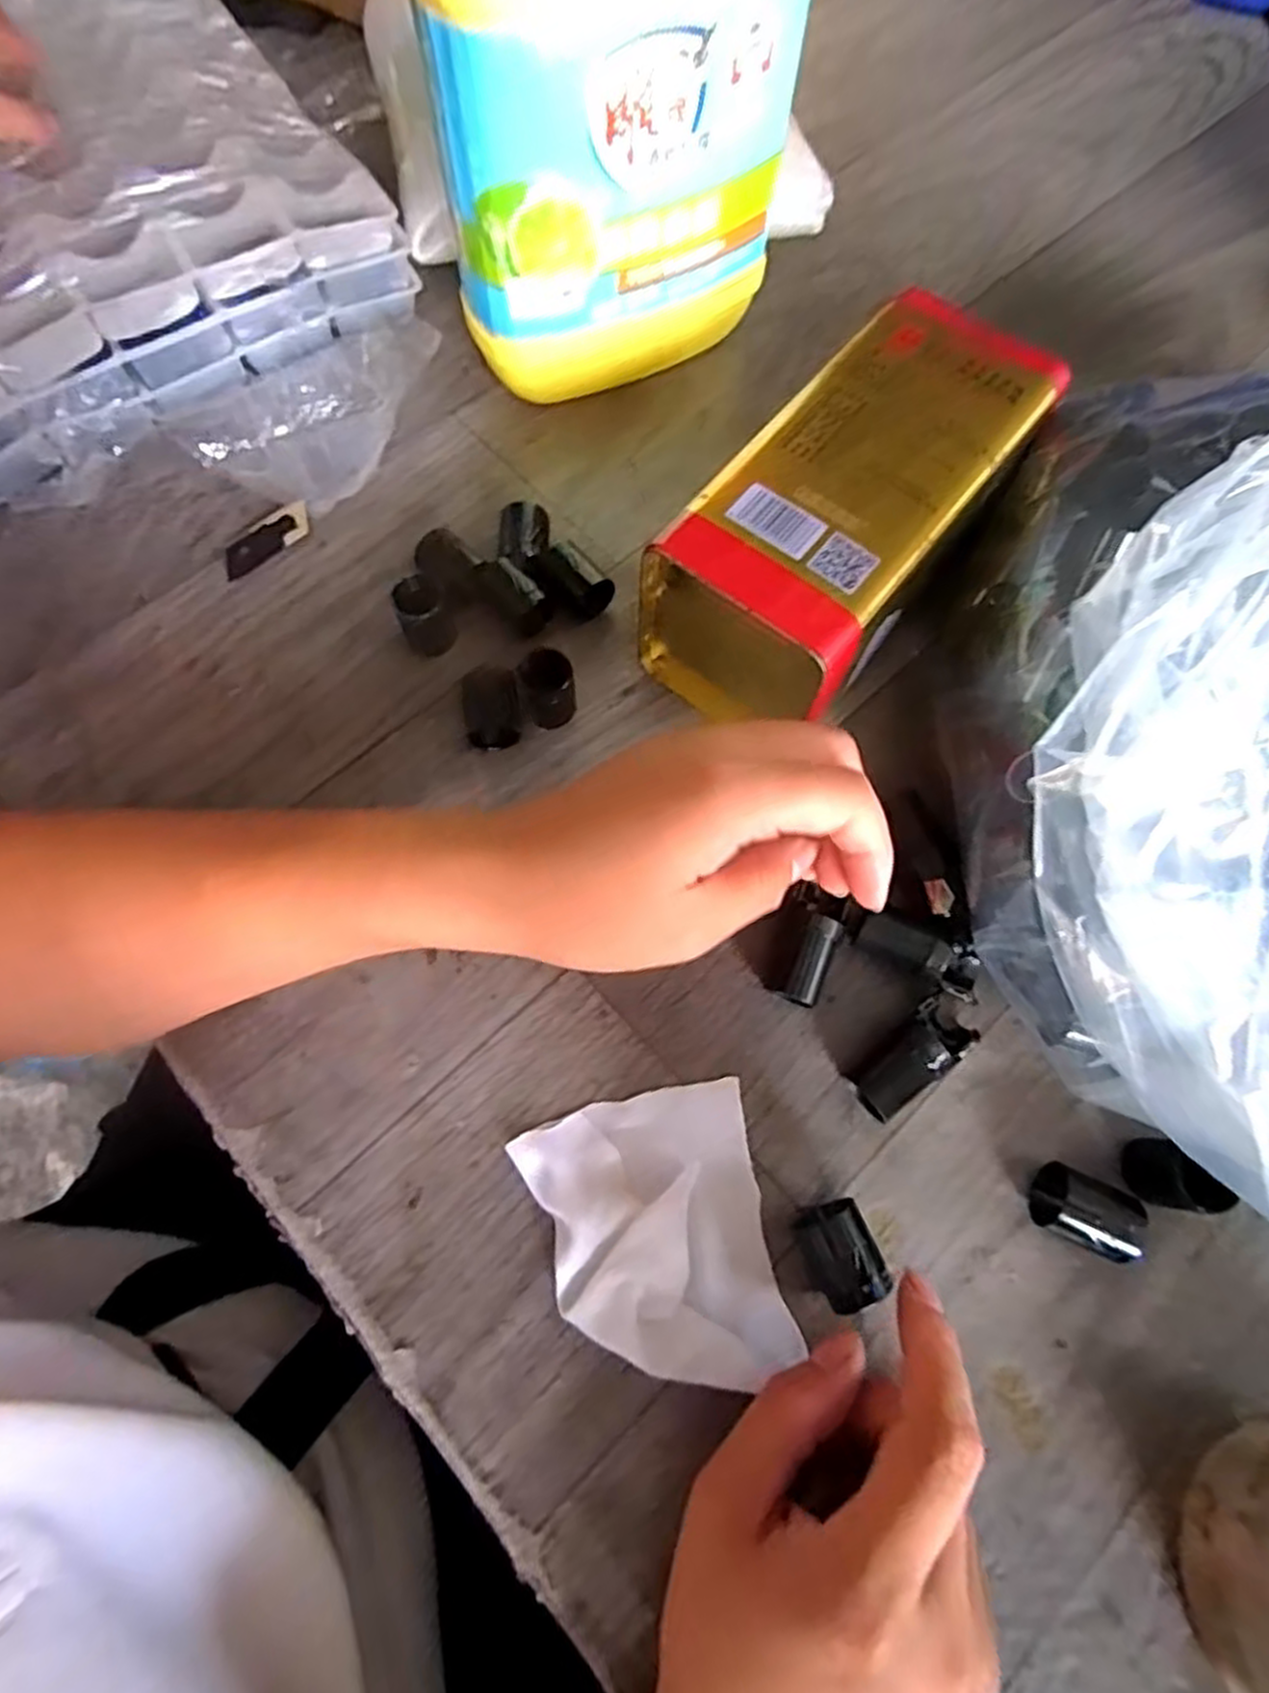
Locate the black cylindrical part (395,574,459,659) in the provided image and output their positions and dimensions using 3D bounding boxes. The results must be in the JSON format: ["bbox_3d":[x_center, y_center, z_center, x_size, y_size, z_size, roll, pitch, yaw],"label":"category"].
[{"bbox_3d":[-0.090,-0.099,0.327,0.021,0.027,0.019,-22,72,-9],"label":"black cylindrical part"}]

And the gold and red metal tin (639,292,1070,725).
[{"bbox_3d":[0.085,-0.129,0.311,0.088,0.081,0.168,36,73,11],"label":"gold and red metal tin"}]

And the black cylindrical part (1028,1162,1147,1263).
[{"bbox_3d":[0.154,0.126,0.262,0.032,0.020,0.022,28,72,8],"label":"black cylindrical part"}]

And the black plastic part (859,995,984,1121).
[{"bbox_3d":[0.101,0.080,0.277,0.021,0.020,0.047,42,75,13],"label":"black plastic part"}]

